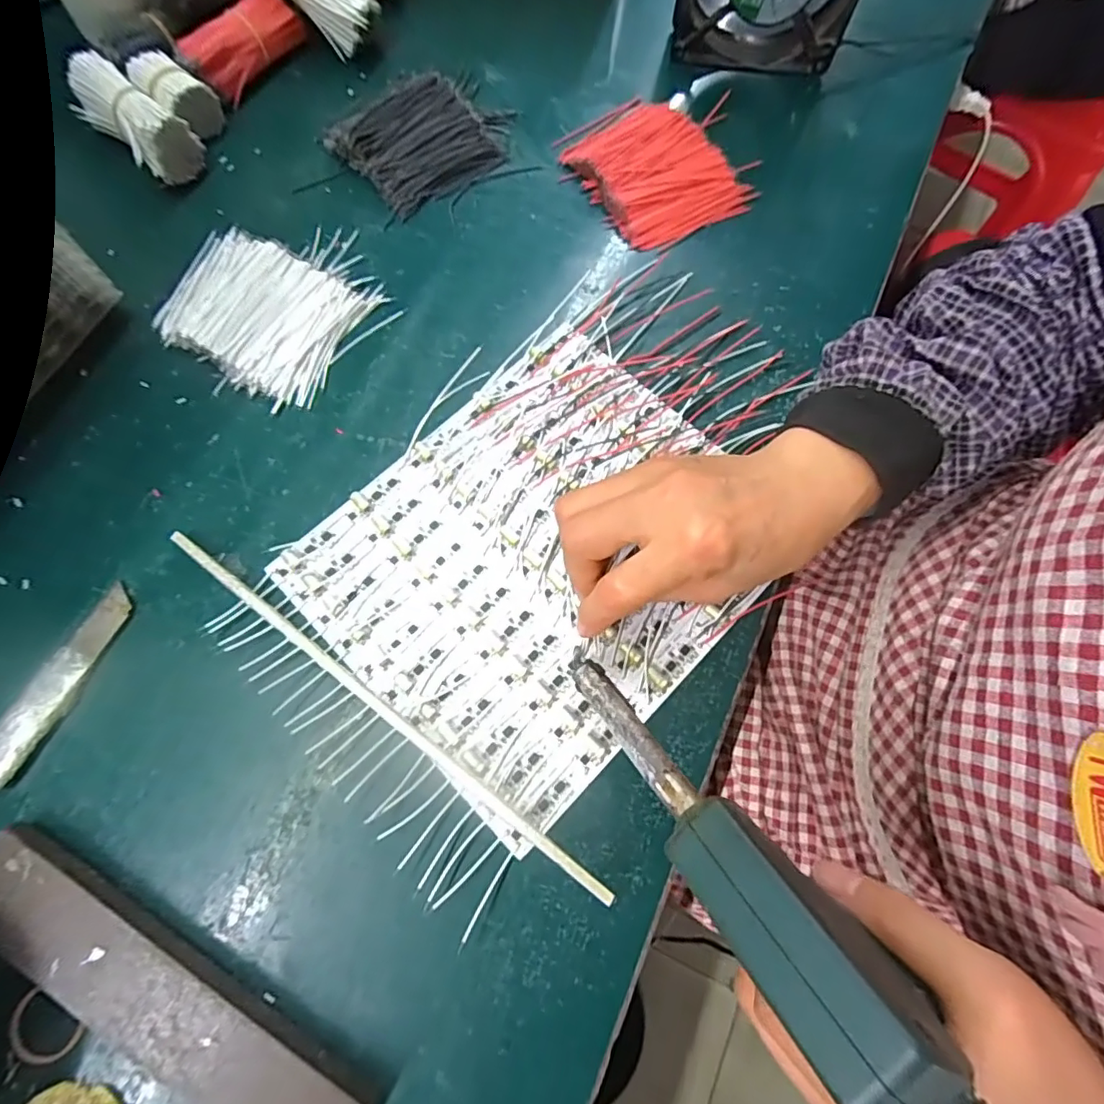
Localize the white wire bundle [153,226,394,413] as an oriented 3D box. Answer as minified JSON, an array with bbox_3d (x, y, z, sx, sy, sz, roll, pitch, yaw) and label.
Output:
[{"bbox_3d":[-0.177,-0.159,0.344,0.123,0.016,0.117,27,73,7],"label":"white wire bundle"}]

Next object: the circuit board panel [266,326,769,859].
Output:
[{"bbox_3d":[-0.001,-0.002,0.302,0.228,0.010,0.192,-43,79,-14],"label":"circuit board panel"}]

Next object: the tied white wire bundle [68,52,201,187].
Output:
[{"bbox_3d":[-0.279,-0.287,0.369,0.092,0.036,0.041,40,75,10],"label":"tied white wire bundle"}]

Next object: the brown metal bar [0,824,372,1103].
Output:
[{"bbox_3d":[-0.165,0.184,0.232,0.198,0.017,0.039,31,74,8],"label":"brown metal bar"}]

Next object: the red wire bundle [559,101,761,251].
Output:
[{"bbox_3d":[0.073,-0.267,0.385,0.096,0.015,0.113,-30,76,-11],"label":"red wire bundle"}]

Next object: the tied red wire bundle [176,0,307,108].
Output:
[{"bbox_3d":[-0.220,-0.363,0.398,0.028,0.033,0.086,35,74,9],"label":"tied red wire bundle"}]

